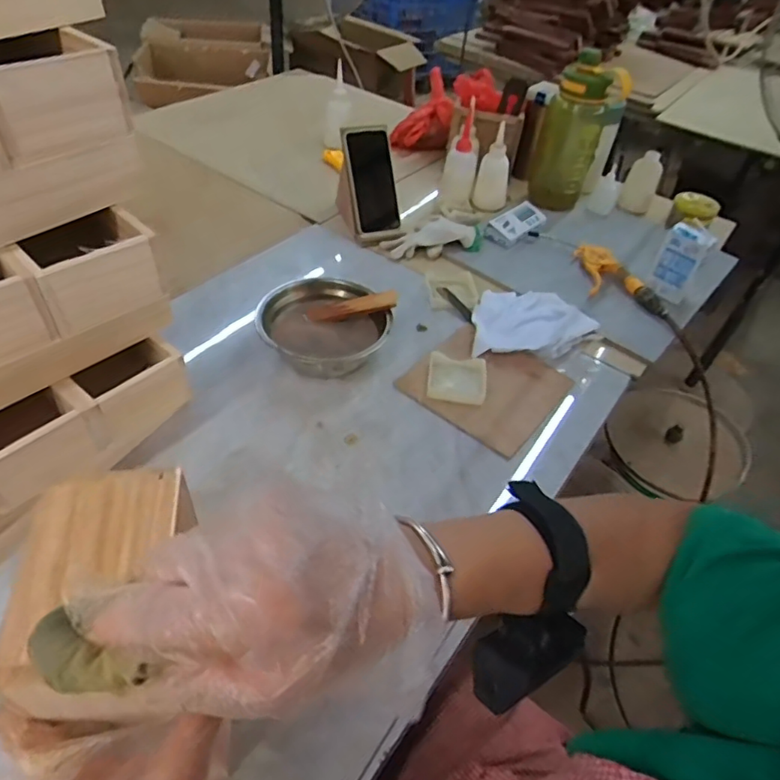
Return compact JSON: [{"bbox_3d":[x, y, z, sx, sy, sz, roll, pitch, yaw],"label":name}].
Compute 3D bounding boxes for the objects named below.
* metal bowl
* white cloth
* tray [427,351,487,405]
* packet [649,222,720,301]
[{"bbox_3d":[-0.087,-0.075,0.747,0.166,0.069,0.166,4,45,-4],"label":"metal bowl"},{"bbox_3d":[0.207,-0.102,0.823,0.178,0.020,0.140,1,46,-6],"label":"white cloth"},{"bbox_3d":[0.089,-0.014,0.735,0.076,0.012,0.082,8,45,1],"label":"tray"},{"bbox_3d":[0.465,-0.209,0.888,0.061,0.103,0.026,33,51,24],"label":"packet"}]

